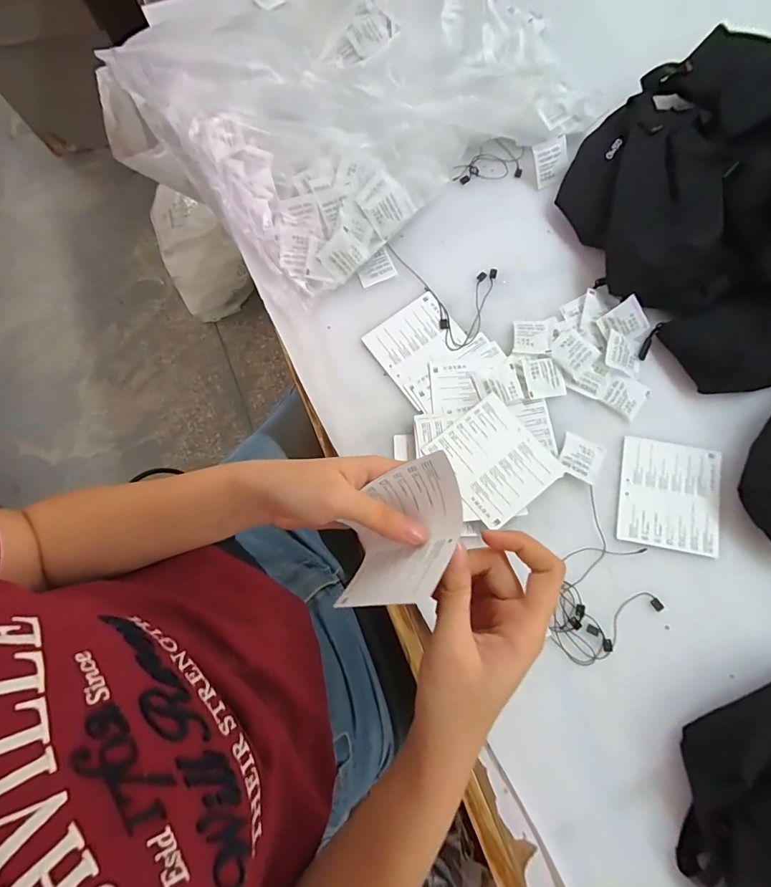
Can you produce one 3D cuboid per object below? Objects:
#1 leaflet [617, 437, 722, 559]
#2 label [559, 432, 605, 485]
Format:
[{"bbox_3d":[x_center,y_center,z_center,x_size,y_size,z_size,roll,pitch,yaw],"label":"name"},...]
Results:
[{"bbox_3d":[0.266,0.048,0.404,0.090,0.004,0.099,11,76,4],"label":"leaflet"},{"bbox_3d":[0.185,0.014,0.410,0.039,0.008,0.040,22,77,7],"label":"label"}]

